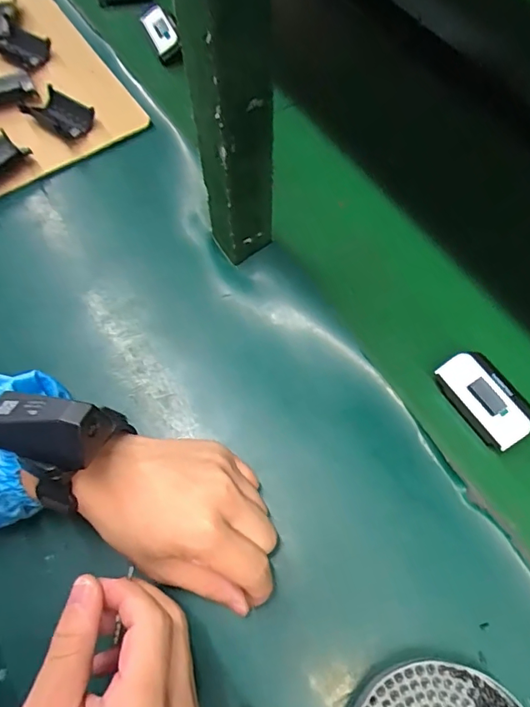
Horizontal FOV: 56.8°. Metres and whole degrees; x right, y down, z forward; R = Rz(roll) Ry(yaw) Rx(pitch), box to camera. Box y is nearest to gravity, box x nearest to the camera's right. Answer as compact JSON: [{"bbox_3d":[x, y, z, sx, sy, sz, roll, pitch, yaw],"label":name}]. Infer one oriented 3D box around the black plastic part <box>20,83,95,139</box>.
[{"bbox_3d":[-0.225,-0.264,0.547,0.085,0.026,0.048,32,70,16],"label":"black plastic part"}]

